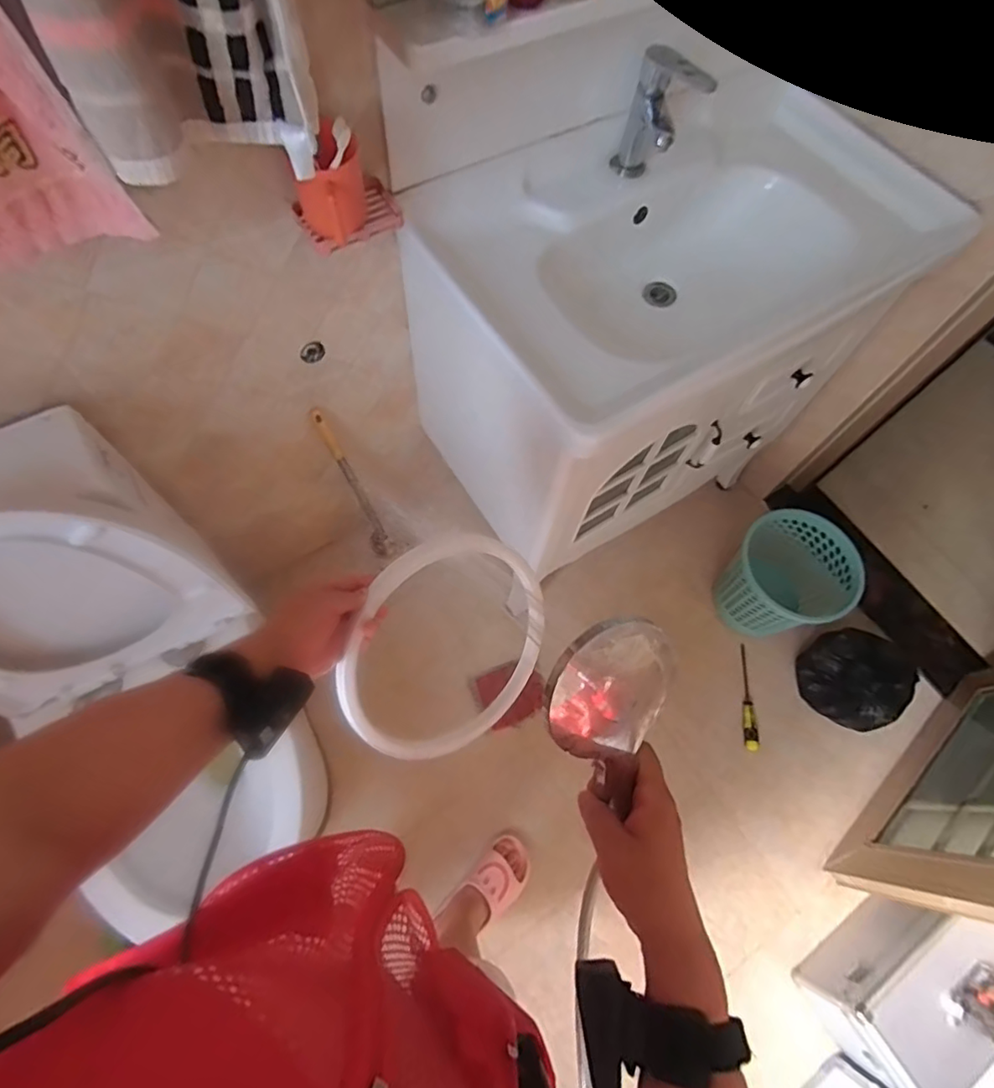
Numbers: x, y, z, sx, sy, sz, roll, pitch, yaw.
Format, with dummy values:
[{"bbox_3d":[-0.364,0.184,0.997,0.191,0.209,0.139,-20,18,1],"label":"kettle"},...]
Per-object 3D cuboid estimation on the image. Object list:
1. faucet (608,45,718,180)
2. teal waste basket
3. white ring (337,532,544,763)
[{"bbox_3d":[0.247,-0.632,0.849,0.074,0.165,0.124,-21,69,-12],"label":"faucet"},{"bbox_3d":[0.691,0.084,1.409,0.268,0.273,0.251,0,66,-3],"label":"teal waste basket"},{"bbox_3d":[-0.055,0.123,0.657,0.259,0.274,0.026,-12,23,-30],"label":"white ring"}]

